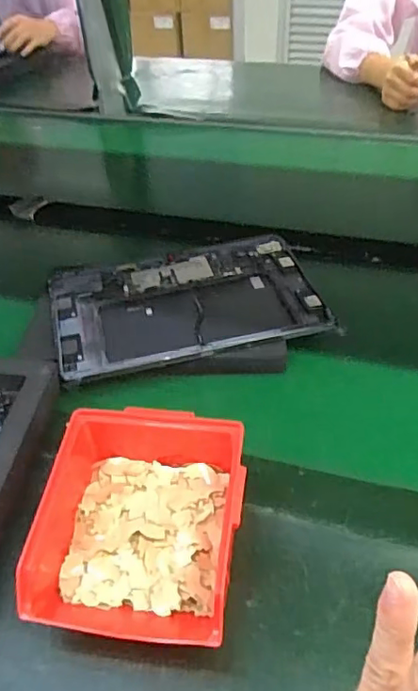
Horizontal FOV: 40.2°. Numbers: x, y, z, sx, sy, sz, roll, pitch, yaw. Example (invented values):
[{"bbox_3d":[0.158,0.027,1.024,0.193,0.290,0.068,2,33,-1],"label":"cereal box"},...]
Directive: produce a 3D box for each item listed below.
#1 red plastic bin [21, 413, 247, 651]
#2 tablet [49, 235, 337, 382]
[{"bbox_3d":[-0.041,0.113,0.374,0.120,0.074,0.138,4,43,8],"label":"red plastic bin"},{"bbox_3d":[-0.024,-0.046,0.573,0.256,0.007,0.171,-11,44,-10],"label":"tablet"}]

